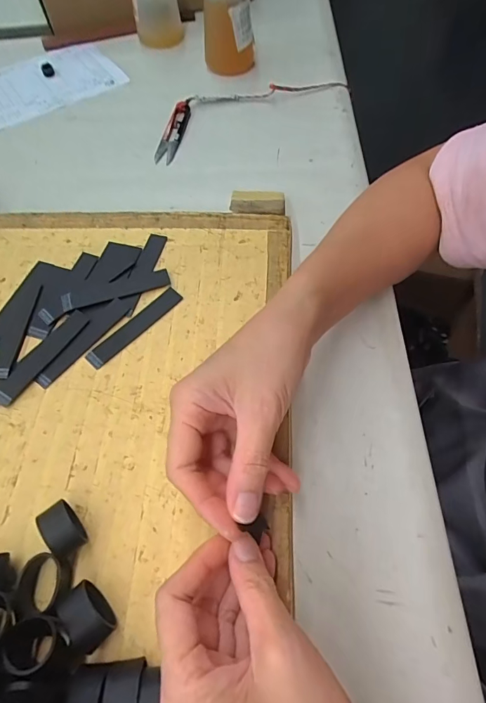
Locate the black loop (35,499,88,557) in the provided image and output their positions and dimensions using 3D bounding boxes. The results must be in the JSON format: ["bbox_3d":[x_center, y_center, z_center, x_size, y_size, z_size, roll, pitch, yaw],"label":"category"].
[{"bbox_3d":[-0.111,0.110,0.247,0.018,0.025,0.034,-41,69,-20],"label":"black loop"}]

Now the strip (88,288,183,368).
[{"bbox_3d":[-0.090,-0.021,0.333,0.017,0.004,0.091,40,69,20],"label":"strip"}]

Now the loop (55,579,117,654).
[{"bbox_3d":[-0.087,0.148,0.224,0.032,0.026,0.020,40,69,19],"label":"loop"}]

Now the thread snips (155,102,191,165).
[{"bbox_3d":[-0.081,-0.260,0.472,0.022,0.012,0.100,11,62,6],"label":"thread snips"}]

